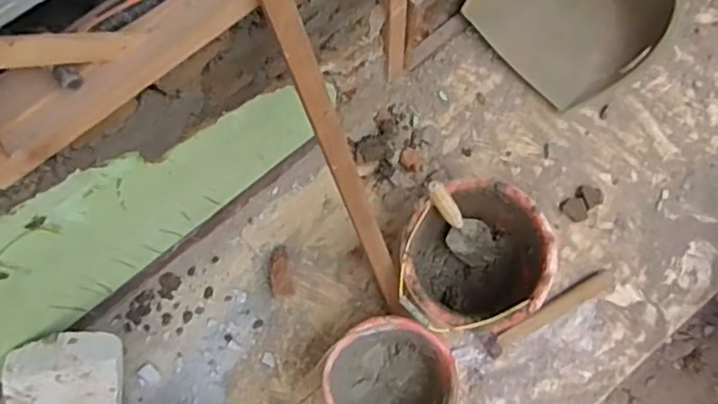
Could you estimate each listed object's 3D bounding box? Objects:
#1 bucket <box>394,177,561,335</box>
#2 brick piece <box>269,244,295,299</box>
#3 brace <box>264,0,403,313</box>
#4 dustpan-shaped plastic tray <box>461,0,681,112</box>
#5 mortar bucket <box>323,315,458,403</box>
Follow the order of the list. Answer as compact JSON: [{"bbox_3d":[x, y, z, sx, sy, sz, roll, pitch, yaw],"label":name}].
[{"bbox_3d":[0.228,0.120,1.256,0.284,0.223,0.279,0,75,1],"label":"bucket"},{"bbox_3d":[-0.174,0.150,1.353,0.051,0.045,0.118,-11,75,-2],"label":"brick piece"},{"bbox_3d":[-0.033,-0.074,0.981,0.047,0.808,0.031,-26,45,-5],"label":"brace"},{"bbox_3d":[0.503,-0.460,1.433,0.383,0.170,0.442,-42,78,-9],"label":"dustpan-shaped plastic tray"},{"bbox_3d":[0.060,0.356,1.228,0.232,0.175,0.224,0,75,1],"label":"mortar bucket"}]

